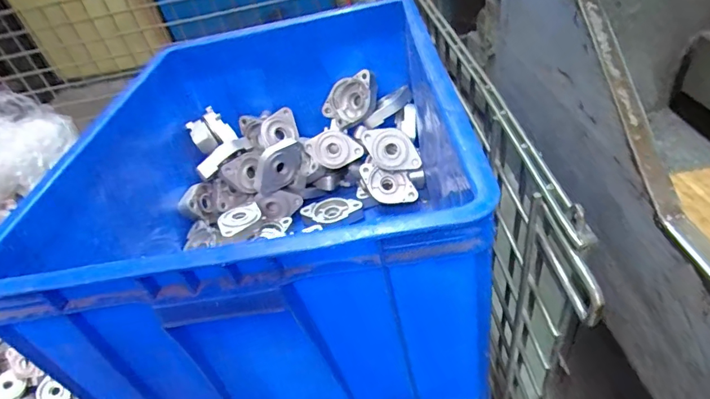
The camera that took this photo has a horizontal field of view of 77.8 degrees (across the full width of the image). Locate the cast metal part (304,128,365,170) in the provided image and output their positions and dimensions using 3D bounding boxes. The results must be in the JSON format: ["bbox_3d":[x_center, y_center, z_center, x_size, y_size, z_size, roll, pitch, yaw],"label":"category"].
[{"bbox_3d":[-0.036,-0.086,0.755,0.097,0.059,0.031,-4,42,9],"label":"cast metal part"}]

